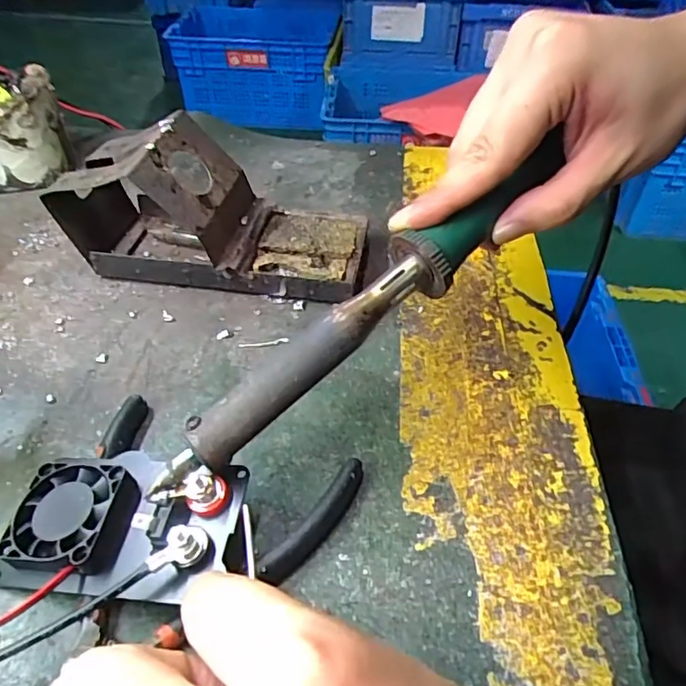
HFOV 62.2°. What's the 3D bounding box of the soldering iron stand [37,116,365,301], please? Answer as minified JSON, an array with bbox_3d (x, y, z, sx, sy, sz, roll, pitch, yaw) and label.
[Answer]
[{"bbox_3d":[-0.074,-0.075,0.342,0.173,0.085,0.072,12,44,-7],"label":"soldering iron stand"}]

